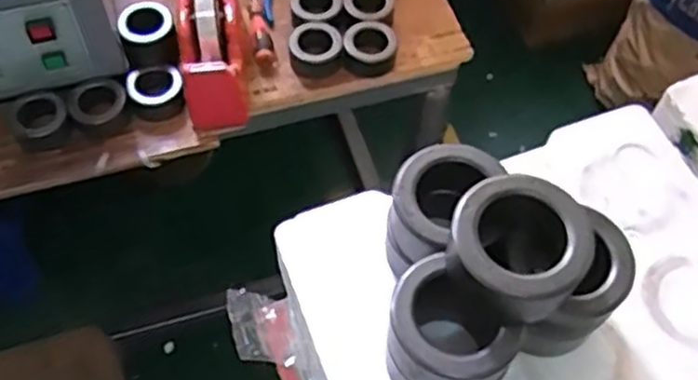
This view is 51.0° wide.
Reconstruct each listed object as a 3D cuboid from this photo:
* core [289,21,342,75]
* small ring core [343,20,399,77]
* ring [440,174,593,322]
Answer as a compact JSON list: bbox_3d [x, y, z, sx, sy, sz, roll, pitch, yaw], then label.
[{"bbox_3d":[-0.043,-0.182,0.939,0.065,0.026,0.063,-5,60,-5],"label":"core"},{"bbox_3d":[0.028,-0.186,0.966,0.069,0.033,0.066,1,59,-2],"label":"small ring core"},{"bbox_3d":[0.086,0.029,0.375,0.068,0.035,0.069,1,59,-2],"label":"ring"}]

